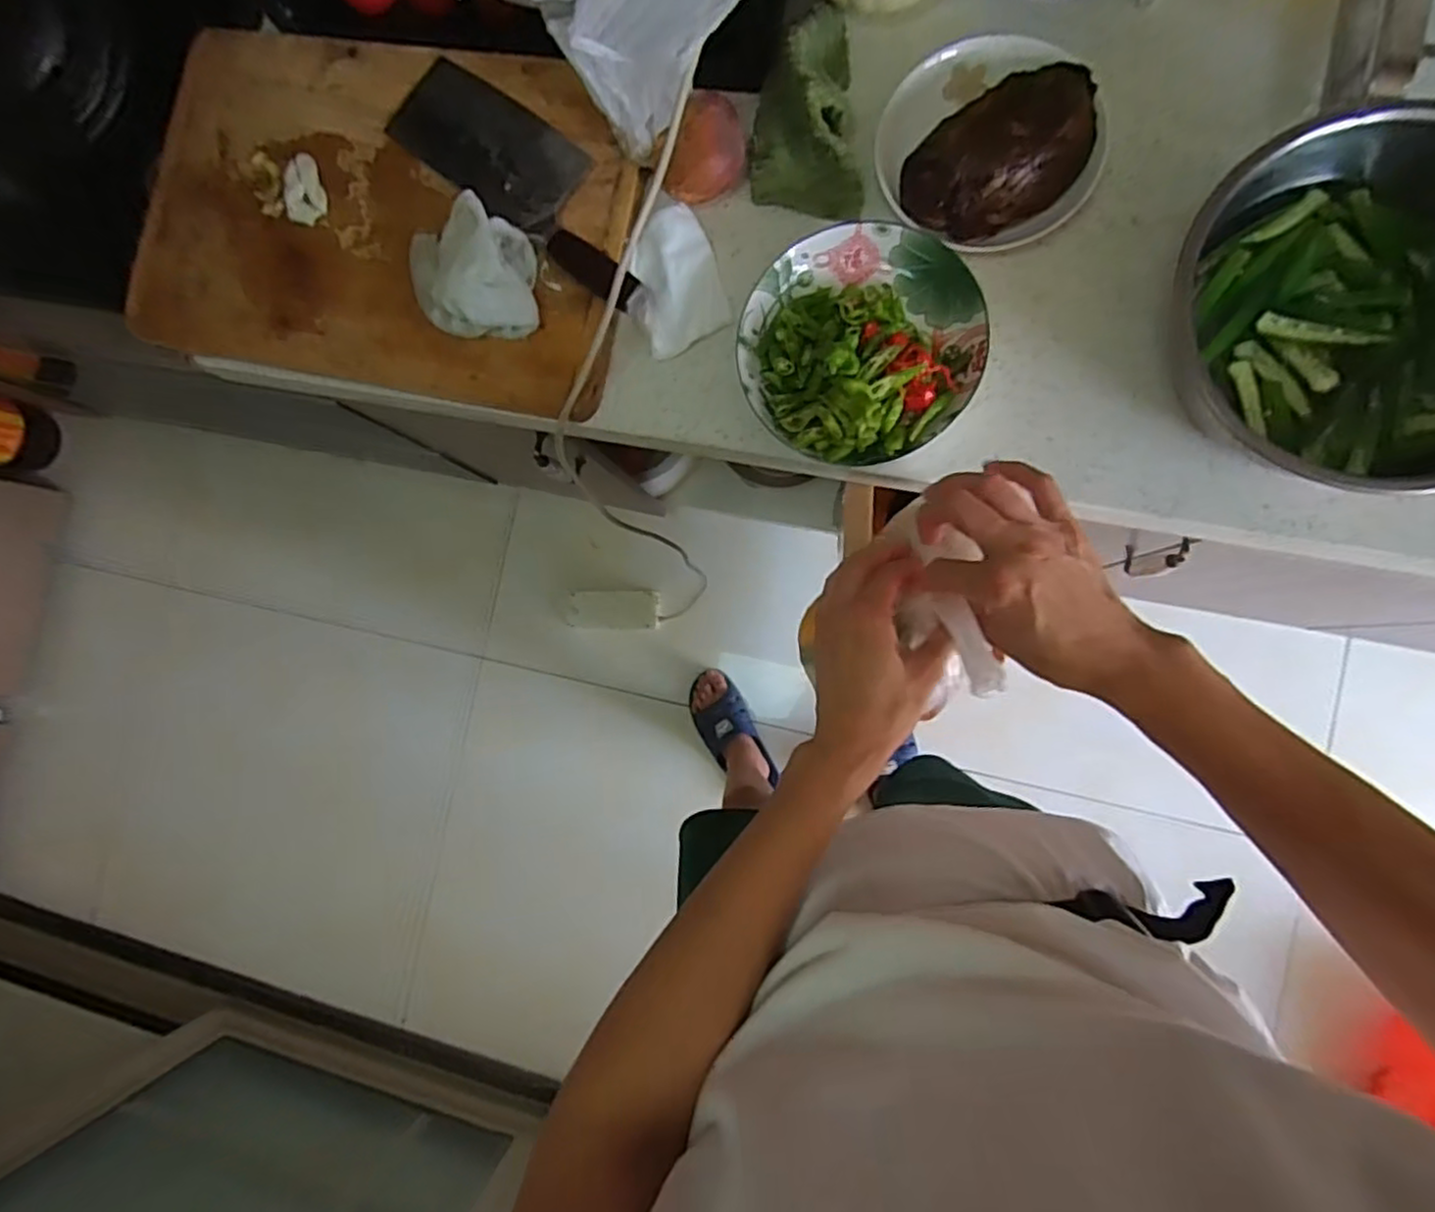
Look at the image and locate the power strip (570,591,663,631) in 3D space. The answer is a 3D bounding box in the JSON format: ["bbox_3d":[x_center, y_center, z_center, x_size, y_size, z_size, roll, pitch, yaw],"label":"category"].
[{"bbox_3d":[-0.209,0.008,1.419,0.183,0.028,0.077,-1,86,9],"label":"power strip"}]

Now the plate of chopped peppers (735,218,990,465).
[{"bbox_3d":[0.119,-0.219,0.583,0.191,0.044,0.196,-1,86,9],"label":"plate of chopped peppers"}]

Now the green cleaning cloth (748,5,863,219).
[{"bbox_3d":[0.072,-0.422,0.605,0.100,0.063,0.152,-5,86,9],"label":"green cleaning cloth"}]

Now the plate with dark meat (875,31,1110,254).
[{"bbox_3d":[0.224,-0.383,0.571,0.168,0.064,0.159,-1,86,9],"label":"plate with dark meat"}]

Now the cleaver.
[{"bbox_3d":[-0.167,-0.380,0.622,0.299,0.020,0.094,38,93,9],"label":"cleaver"}]

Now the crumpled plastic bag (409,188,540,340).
[{"bbox_3d":[-0.220,-0.289,0.603,0.112,0.056,0.103,-5,86,9],"label":"crumpled plastic bag"}]

